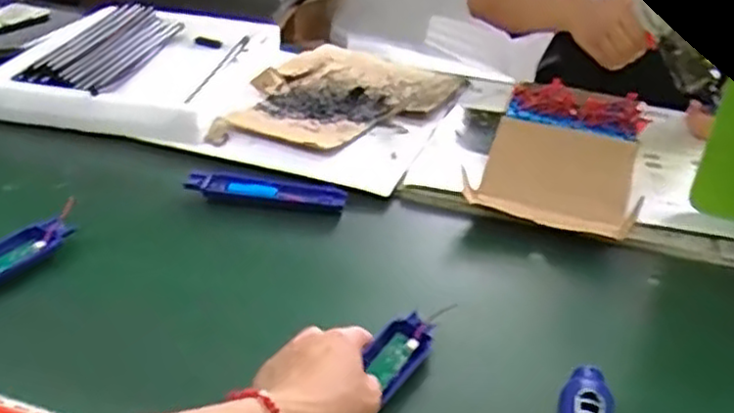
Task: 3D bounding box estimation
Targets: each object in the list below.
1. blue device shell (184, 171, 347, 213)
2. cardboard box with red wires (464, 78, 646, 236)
[{"bbox_3d":[-0.107,-0.014,0.791,0.165,0.021,0.047,8,31,5],"label":"blue device shell"},{"bbox_3d":[0.235,-0.062,0.862,0.177,0.078,0.249,14,32,16],"label":"cardboard box with red wires"}]

